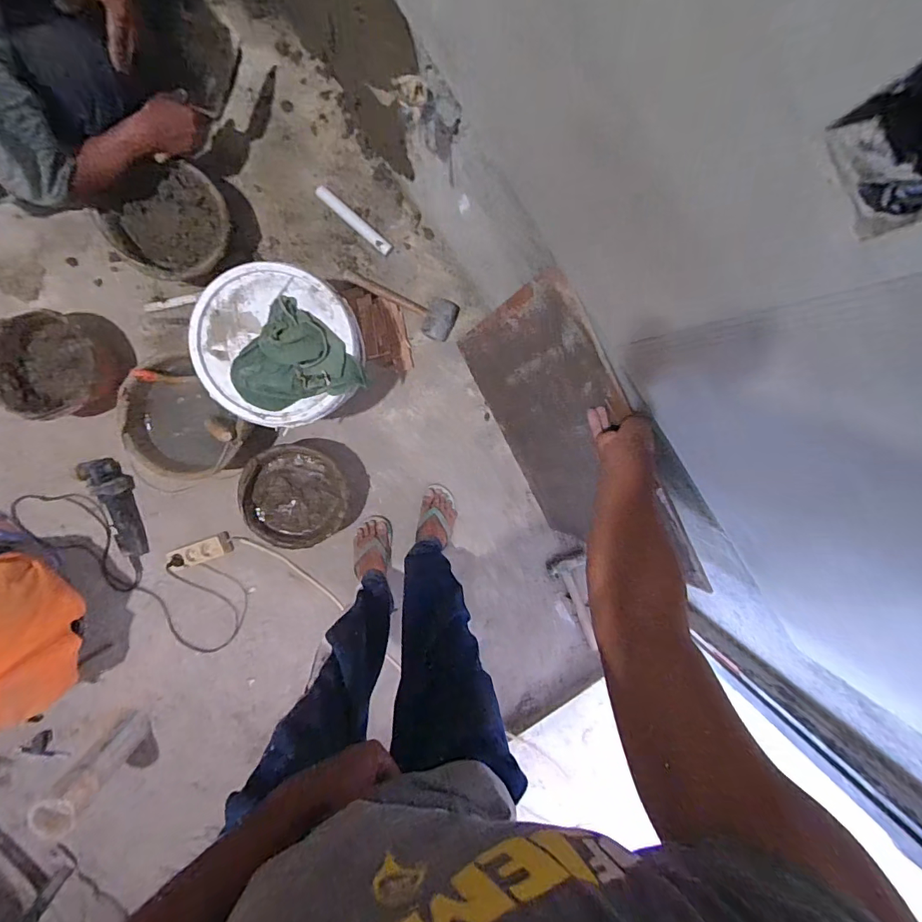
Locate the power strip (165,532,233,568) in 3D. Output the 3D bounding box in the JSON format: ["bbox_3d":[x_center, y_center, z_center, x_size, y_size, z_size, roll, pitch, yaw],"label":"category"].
[{"bbox_3d":[-0.720,0.253,1.252,0.171,0.043,0.066,-17,100,-1],"label":"power strip"}]

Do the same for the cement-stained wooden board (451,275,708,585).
[{"bbox_3d":[0.207,-0.055,0.994,0.023,0.610,0.570,-31,99,-12],"label":"cement-stained wooden board"}]

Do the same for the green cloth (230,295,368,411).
[{"bbox_3d":[-0.324,-0.209,0.870,0.228,0.076,0.194,-15,100,-1],"label":"green cloth"}]

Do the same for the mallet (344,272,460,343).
[{"bbox_3d":[-0.159,-0.404,1.167,0.305,0.085,0.109,21,97,-7],"label":"mallet"}]

